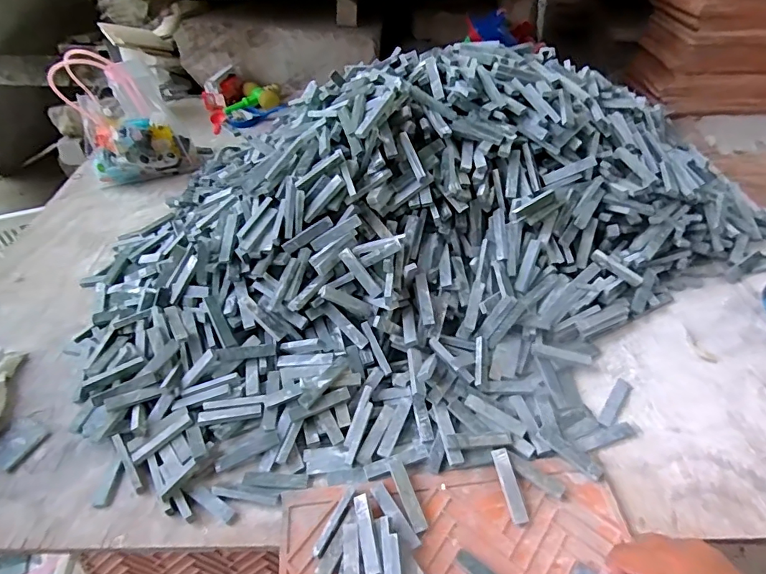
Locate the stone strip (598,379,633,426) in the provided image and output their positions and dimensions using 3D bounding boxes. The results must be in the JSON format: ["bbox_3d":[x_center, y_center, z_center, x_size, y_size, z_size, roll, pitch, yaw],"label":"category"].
[{"bbox_3d":[0.235,0.115,0.474,0.015,0.004,0.061,28,54,28],"label":"stone strip"}]

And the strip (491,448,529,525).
[{"bbox_3d":[0.113,0.176,0.418,0.014,0.009,0.062,-10,59,-6],"label":"strip"}]

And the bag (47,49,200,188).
[{"bbox_3d":[-0.413,-0.267,0.764,0.163,0.202,0.074,-24,49,-18],"label":"bag"}]

